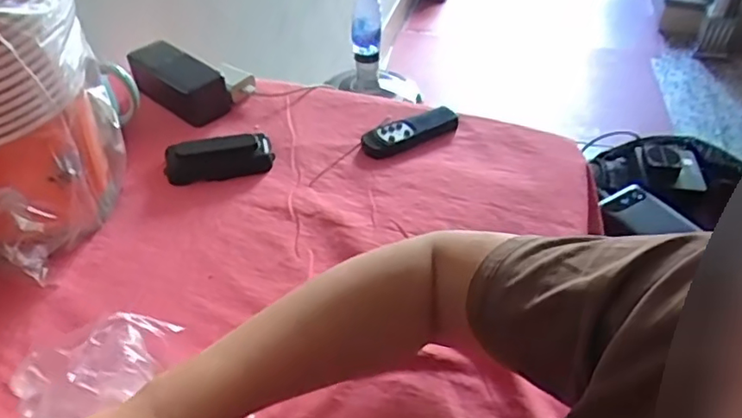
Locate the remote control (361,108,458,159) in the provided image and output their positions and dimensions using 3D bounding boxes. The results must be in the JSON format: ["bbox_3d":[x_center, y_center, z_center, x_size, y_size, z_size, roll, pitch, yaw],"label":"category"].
[{"bbox_3d":[0.043,-0.086,0.652,0.116,0.019,0.034,-22,48,-23],"label":"remote control"}]

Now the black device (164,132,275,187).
[{"bbox_3d":[-0.156,-0.053,0.611,0.106,0.026,0.041,-13,45,-14],"label":"black device"}]

